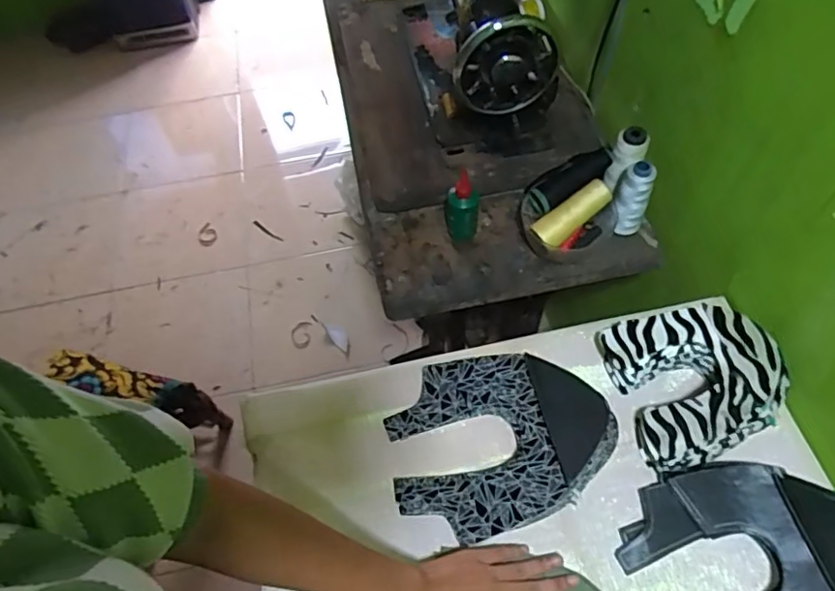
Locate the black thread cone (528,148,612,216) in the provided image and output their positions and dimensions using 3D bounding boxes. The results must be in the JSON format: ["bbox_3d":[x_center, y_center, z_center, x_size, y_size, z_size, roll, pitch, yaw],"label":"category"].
[{"bbox_3d":[0.206,-0.154,0.785,0.122,0.035,0.047,-34,60,1],"label":"black thread cone"}]

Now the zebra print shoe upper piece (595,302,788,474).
[{"bbox_3d":[0.312,0.096,0.657,0.159,0.084,0.172,-13,57,-5],"label":"zebra print shoe upper piece"}]

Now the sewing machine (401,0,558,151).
[{"bbox_3d":[0.084,-0.437,0.909,0.175,0.213,0.417,-9,57,-2],"label":"sewing machine"}]

